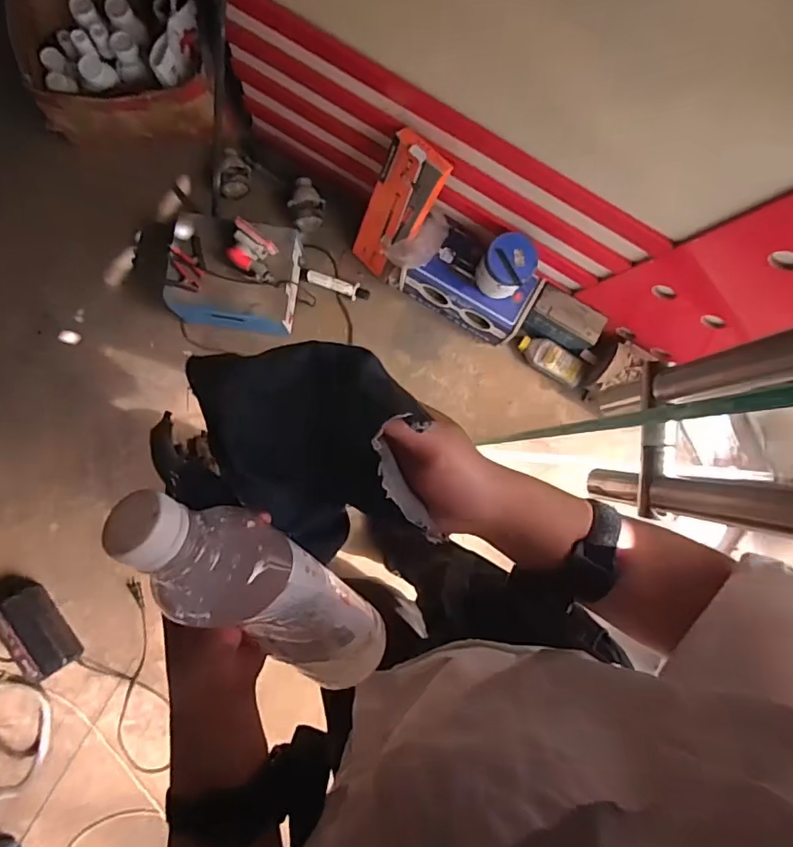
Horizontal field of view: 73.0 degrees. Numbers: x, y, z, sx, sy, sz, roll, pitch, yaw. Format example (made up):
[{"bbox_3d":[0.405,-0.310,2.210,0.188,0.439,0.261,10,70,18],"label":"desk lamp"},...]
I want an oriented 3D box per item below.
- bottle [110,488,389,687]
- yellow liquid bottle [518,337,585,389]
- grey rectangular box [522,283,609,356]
[{"bbox_3d":[-0.067,0.096,0.294,0.063,0.223,0.049,-39,45,-5],"label":"bottle"},{"bbox_3d":[0.429,-0.177,1.493,0.191,0.058,0.076,30,85,-1],"label":"yellow liquid bottle"},{"bbox_3d":[0.451,-0.269,1.443,0.195,0.125,0.108,23,85,-1],"label":"grey rectangular box"}]

